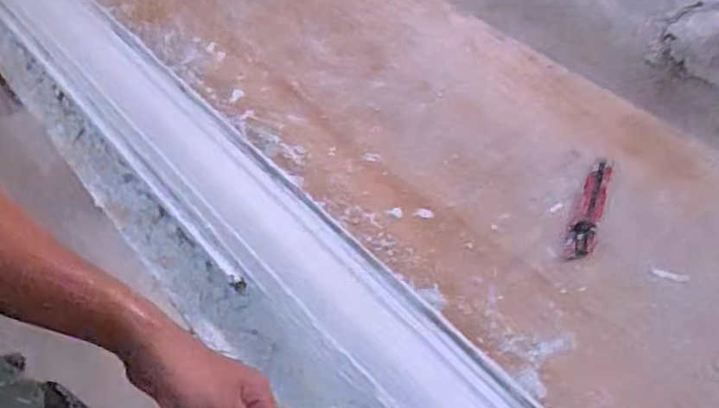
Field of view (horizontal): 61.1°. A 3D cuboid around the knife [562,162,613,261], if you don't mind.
[{"bbox_3d":[0.263,0.007,0.696,0.028,0.027,0.136,18,57,18],"label":"knife"}]

